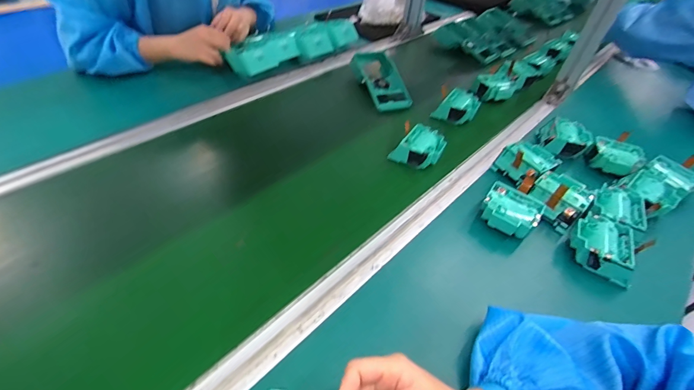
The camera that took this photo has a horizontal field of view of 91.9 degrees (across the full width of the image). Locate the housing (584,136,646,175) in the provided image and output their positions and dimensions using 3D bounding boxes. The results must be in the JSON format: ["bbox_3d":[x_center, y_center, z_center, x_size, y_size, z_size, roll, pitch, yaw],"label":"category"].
[{"bbox_3d":[0.475,-0.067,0.596,0.067,0.039,0.077,-30,54,-31],"label":"housing"}]

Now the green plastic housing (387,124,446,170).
[{"bbox_3d":[0.126,-0.081,0.575,0.068,0.034,0.079,34,51,26],"label":"green plastic housing"}]

